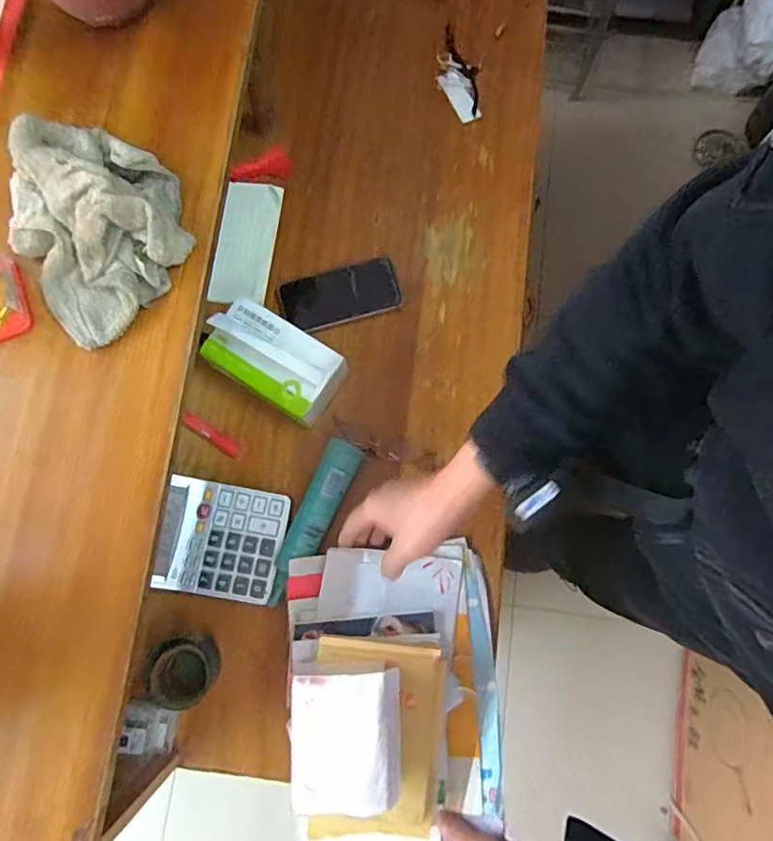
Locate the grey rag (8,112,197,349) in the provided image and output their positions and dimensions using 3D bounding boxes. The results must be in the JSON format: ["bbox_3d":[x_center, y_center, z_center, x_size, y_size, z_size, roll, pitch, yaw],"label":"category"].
[{"bbox_3d":[-0.285,-0.197,0.498,0.166,0.062,0.204,-44,81,-7],"label":"grey rag"}]

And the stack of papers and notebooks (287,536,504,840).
[{"bbox_3d":[0.006,0.296,0.566,0.224,0.127,0.302,-5,79,0],"label":"stack of papers and notebooks"}]

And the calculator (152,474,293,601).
[{"bbox_3d":[-0.197,0.142,0.644,0.139,0.027,0.130,10,79,3],"label":"calculator"}]

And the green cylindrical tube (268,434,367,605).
[{"bbox_3d":[-0.088,0.120,0.645,0.047,0.035,0.211,22,80,5],"label":"green cylindrical tube"}]

